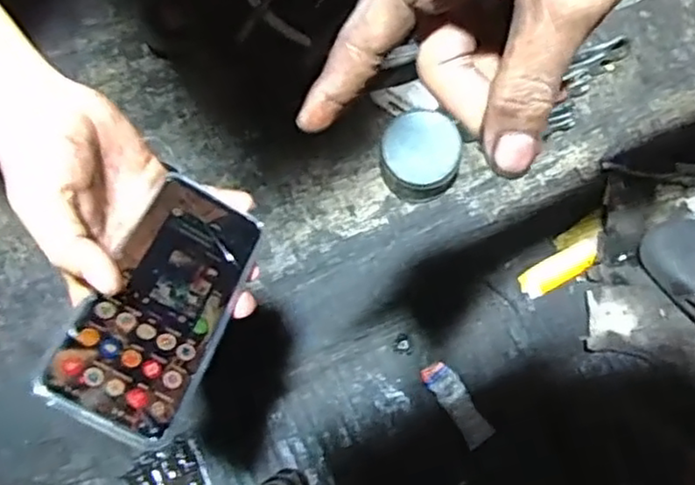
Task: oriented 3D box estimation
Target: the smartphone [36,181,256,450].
[{"bbox_3d":[-0.106,0.035,0.391,0.074,0.005,0.157,33,50,-12],"label":"smartphone"}]

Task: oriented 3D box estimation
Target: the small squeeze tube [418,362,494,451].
[{"bbox_3d":[0.153,0.222,0.937,0.042,0.025,0.124,-34,79,-6],"label":"small squeeze tube"}]

